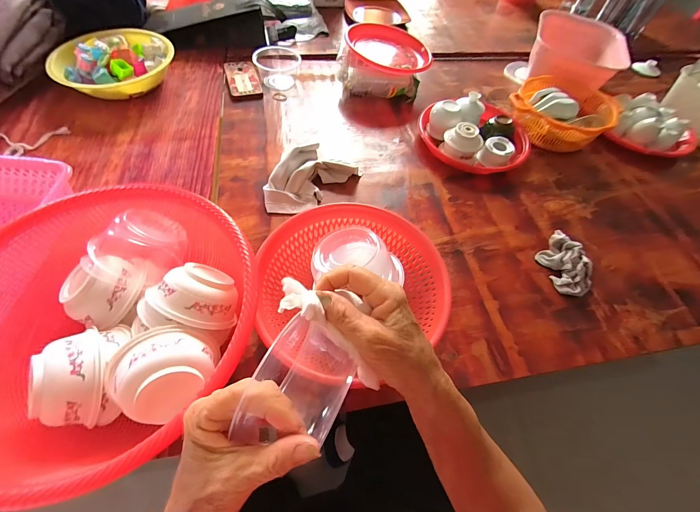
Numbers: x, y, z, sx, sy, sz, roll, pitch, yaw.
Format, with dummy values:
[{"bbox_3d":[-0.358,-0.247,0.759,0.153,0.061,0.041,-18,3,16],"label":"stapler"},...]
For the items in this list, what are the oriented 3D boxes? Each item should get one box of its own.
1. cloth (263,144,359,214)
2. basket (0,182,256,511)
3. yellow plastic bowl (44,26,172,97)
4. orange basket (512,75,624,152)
[{"bbox_3d":[-0.086,-0.151,0.586,0.111,0.044,0.188,40,64,18],"label":"cloth"},{"bbox_3d":[-0.299,0.077,0.384,0.348,0.123,0.341,25,61,11],"label":"basket"},{"bbox_3d":[-0.545,-0.444,0.701,0.212,0.077,0.239,36,62,17],"label":"yellow plastic bowl"},{"bbox_3d":[0.503,-0.344,0.726,0.210,0.075,0.219,37,63,17],"label":"orange basket"}]

